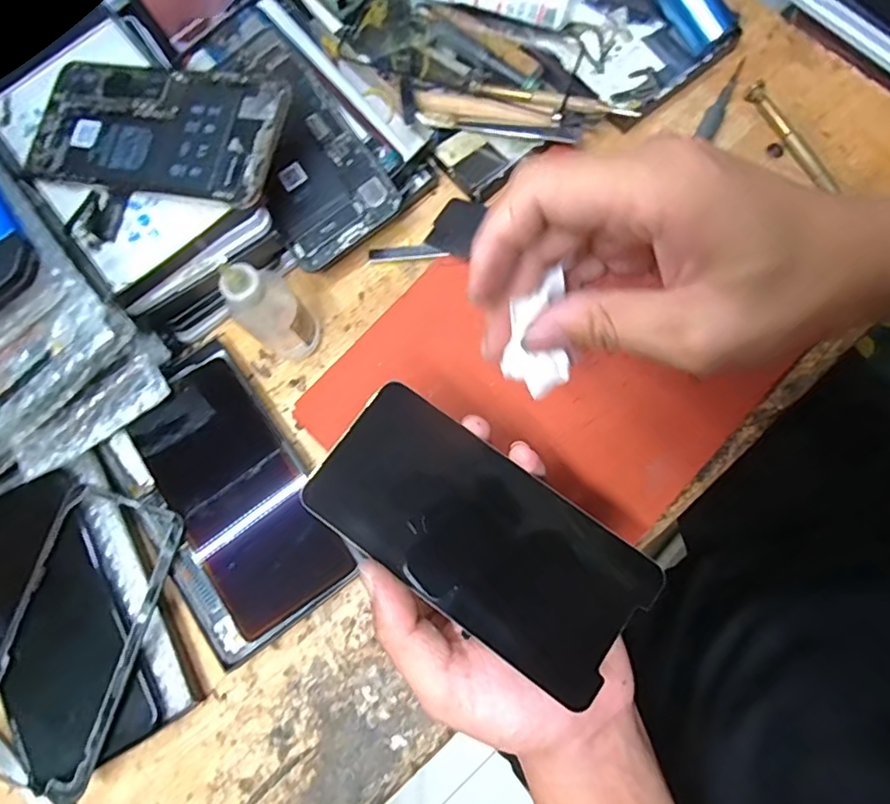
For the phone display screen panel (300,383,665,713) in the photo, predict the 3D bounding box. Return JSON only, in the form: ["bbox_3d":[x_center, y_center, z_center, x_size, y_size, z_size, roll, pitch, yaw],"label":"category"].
[{"bbox_3d":[0.015,0.057,0.257,0.146,0.008,0.069,35,82,8],"label":"phone display screen panel"}]

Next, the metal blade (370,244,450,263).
[{"bbox_3d":[-0.024,-0.097,0.383,0.051,0.006,0.009,-2,79,0],"label":"metal blade"}]

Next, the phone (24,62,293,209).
[{"bbox_3d":[-0.162,-0.152,0.328,0.150,0.005,0.072,13,82,13],"label":"phone"}]

